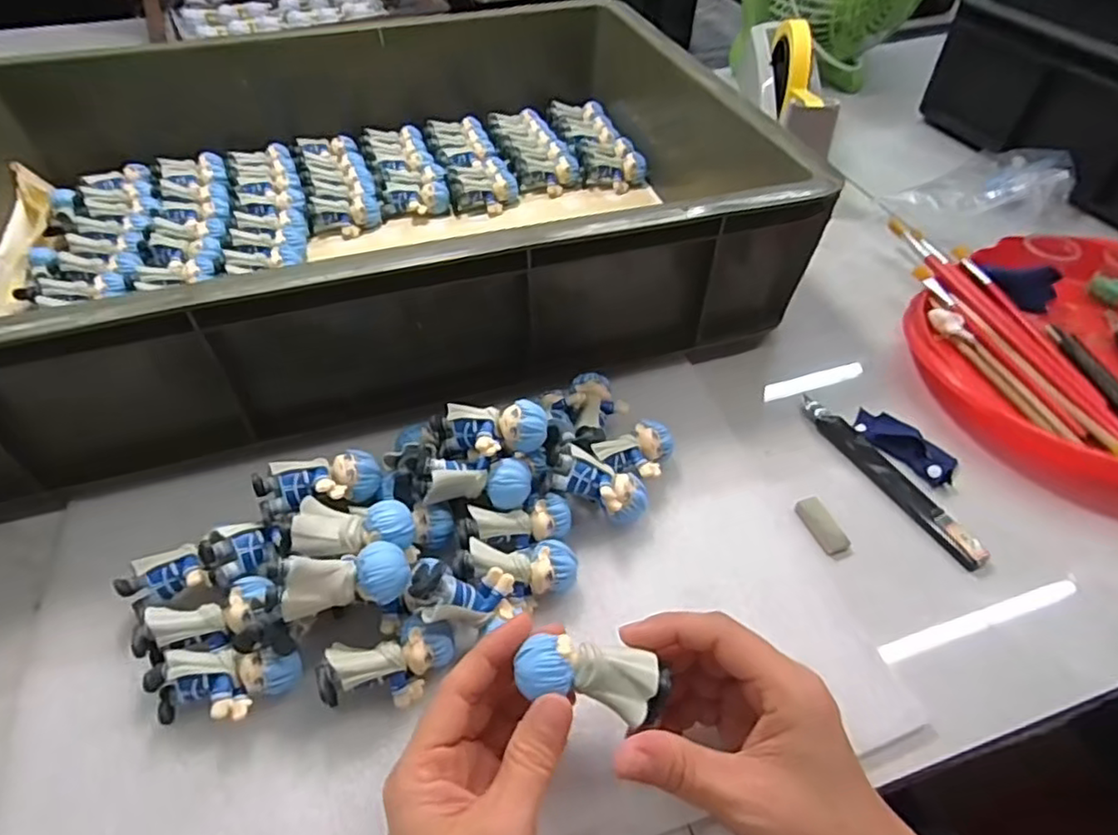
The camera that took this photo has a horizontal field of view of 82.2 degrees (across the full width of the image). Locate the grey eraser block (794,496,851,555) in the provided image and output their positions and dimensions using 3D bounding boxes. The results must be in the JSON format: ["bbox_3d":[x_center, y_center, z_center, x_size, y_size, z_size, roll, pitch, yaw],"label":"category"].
[{"bbox_3d":[0.153,0.062,0.373,0.016,0.004,0.036,-16,50,-13],"label":"grey eraser block"}]

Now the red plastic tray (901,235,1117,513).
[{"bbox_3d":[0.378,-0.042,0.441,0.237,0.032,0.240,-14,50,-12],"label":"red plastic tray"}]

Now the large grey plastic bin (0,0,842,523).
[{"bbox_3d":[-0.146,-0.206,0.526,0.627,0.119,0.478,-12,50,-10],"label":"large grey plastic bin"}]

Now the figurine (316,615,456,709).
[{"bbox_3d":[-0.079,0.119,0.303,0.059,0.034,0.028,-12,50,-10],"label":"figurine"}]

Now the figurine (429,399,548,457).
[{"bbox_3d":[-0.039,0.010,0.353,0.063,0.028,0.030,2,49,2],"label":"figurine"}]

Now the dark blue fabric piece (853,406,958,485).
[{"bbox_3d":[0.219,0.014,0.406,0.025,0.009,0.066,-34,57,-26],"label":"dark blue fabric piece"}]

